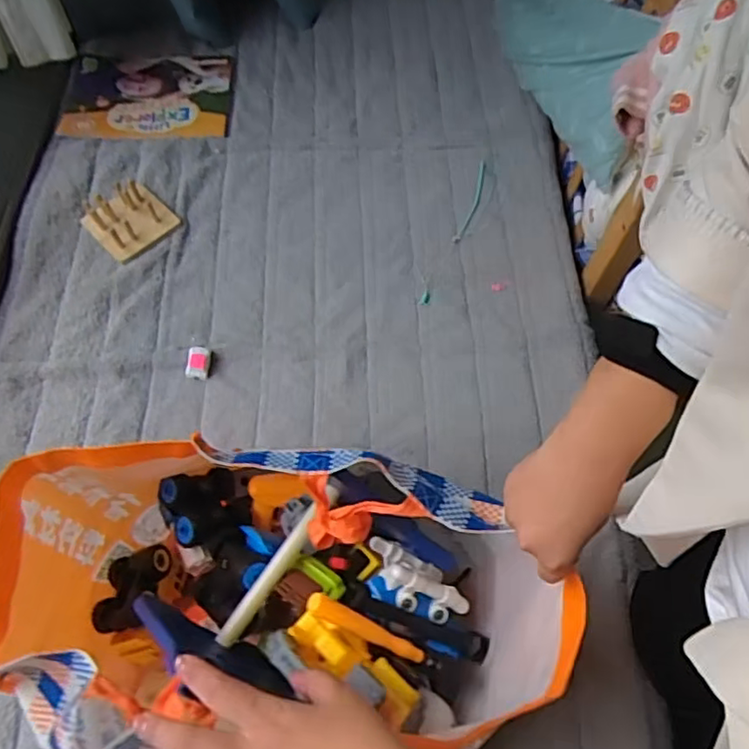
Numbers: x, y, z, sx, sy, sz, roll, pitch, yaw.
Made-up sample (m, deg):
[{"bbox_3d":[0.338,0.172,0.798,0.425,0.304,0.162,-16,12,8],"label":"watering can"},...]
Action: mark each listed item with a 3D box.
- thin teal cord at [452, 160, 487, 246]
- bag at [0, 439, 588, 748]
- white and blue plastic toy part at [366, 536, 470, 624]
[{"bbox_3d":[0.159,-0.278,0.999,0.020,0.005,0.163,21,75,2],"label":"thin teal cord"},{"bbox_3d":[-0.085,0.206,0.562,0.480,0.229,0.231,4,66,6],"label":"bag"},{"bbox_3d":[0.044,0.203,0.623,0.094,0.053,0.071,15,21,-17],"label":"white and blue plastic toy part"}]

